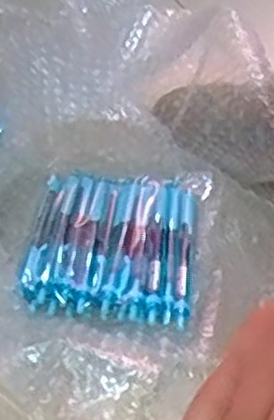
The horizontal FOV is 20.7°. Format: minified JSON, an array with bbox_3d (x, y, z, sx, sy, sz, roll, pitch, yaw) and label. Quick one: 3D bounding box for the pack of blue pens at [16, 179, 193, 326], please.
[{"bbox_3d":[-0.020,0.025,0.592,0.124,0.011,0.137,5,48,2],"label":"pack of blue pens"}]

